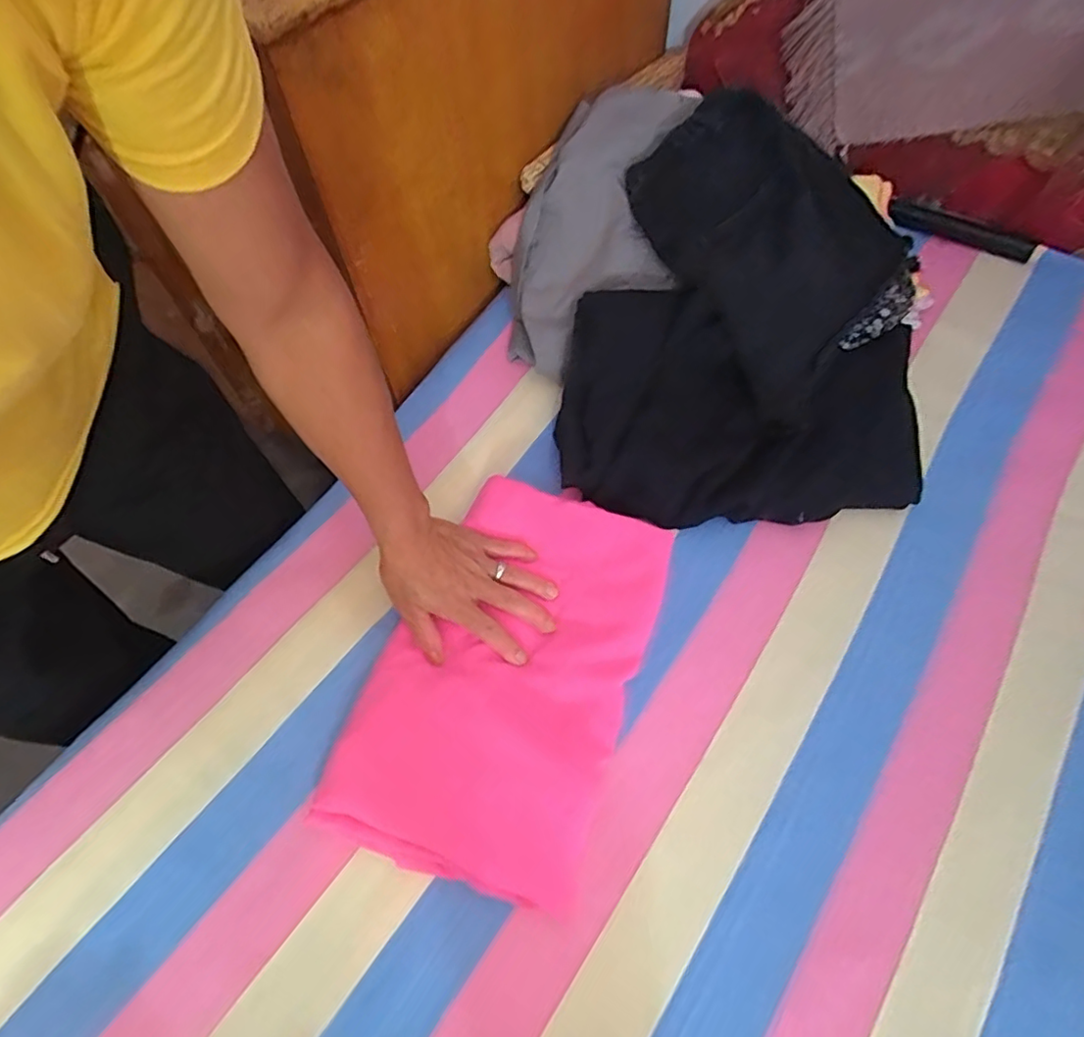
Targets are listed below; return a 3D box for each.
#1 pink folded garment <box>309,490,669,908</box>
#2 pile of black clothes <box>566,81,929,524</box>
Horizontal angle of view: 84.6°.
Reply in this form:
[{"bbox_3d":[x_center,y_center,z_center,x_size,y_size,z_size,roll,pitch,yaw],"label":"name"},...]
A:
[{"bbox_3d":[-0.027,0.115,0.474,0.190,0.027,0.300,18,63,12],"label":"pink folded garment"},{"bbox_3d":[0.195,-0.202,0.579,0.325,0.145,0.412,6,61,6],"label":"pile of black clothes"}]

